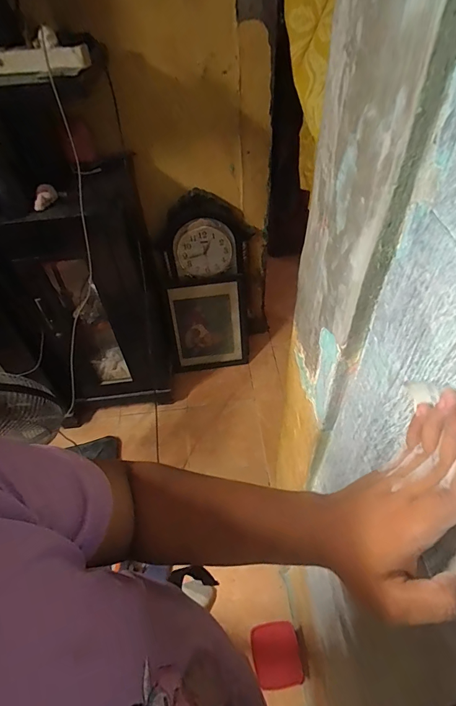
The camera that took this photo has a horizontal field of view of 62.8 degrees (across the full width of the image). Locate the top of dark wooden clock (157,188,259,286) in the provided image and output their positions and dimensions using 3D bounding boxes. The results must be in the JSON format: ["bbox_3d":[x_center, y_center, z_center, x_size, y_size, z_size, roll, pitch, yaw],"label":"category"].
[{"bbox_3d":[-0.088,-0.440,1.485,0.377,0.350,0.067,-15,50,-9],"label":"top of dark wooden clock"}]

